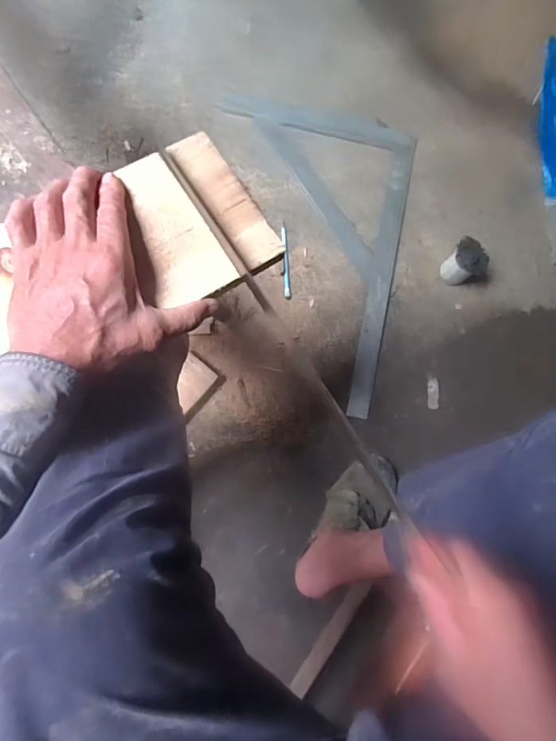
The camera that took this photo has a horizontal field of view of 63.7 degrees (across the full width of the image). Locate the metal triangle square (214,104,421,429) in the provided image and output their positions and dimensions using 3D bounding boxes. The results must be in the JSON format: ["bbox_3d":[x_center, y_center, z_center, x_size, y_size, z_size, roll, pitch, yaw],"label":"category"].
[{"bbox_3d":[0.167,-0.286,0.904,0.324,0.020,0.678,-20,84,-10],"label":"metal triangle square"}]

